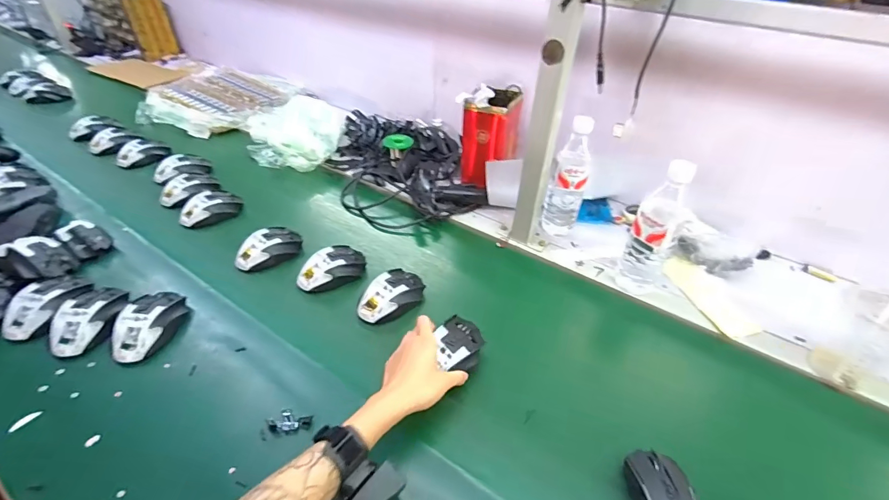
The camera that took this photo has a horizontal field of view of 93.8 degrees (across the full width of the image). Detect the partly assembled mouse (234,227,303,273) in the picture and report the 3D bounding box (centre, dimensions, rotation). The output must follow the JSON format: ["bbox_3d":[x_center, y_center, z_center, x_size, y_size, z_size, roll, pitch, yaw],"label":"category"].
[{"bbox_3d":[-0.312,-0.004,0.740,0.118,0.039,0.062,-30,50,-34],"label":"partly assembled mouse"}]

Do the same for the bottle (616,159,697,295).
[{"bbox_3d":[0.329,-0.028,0.649,0.068,0.221,0.063,26,44,26],"label":"bottle"}]

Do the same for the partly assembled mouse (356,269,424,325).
[{"bbox_3d":[-0.085,0.071,0.657,0.108,0.032,0.062,-27,48,-32],"label":"partly assembled mouse"}]

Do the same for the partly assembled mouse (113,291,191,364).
[{"bbox_3d":[-0.417,0.104,0.590,0.071,0.035,0.112,3,39,-1],"label":"partly assembled mouse"}]

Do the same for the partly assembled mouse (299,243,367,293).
[{"bbox_3d":[-0.190,0.030,0.707,0.120,0.036,0.064,-29,49,-33],"label":"partly assembled mouse"}]

